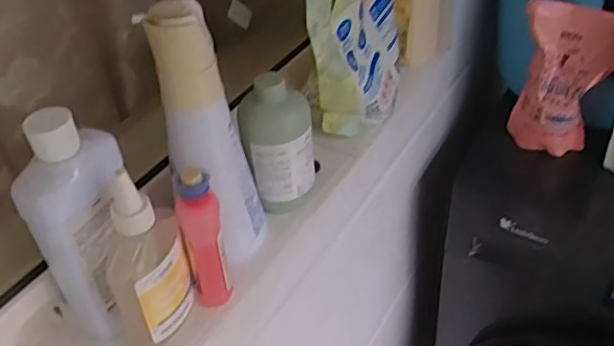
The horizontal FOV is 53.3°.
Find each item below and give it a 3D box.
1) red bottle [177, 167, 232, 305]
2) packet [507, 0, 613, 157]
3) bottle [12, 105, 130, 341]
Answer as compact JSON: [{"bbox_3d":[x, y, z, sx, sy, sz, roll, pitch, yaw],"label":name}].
[{"bbox_3d":[-0.085,0.057,0.518,0.032,0.128,0.034,-12,40,-7],"label":"red bottle"},{"bbox_3d":[0.348,-0.122,0.828,0.122,0.209,0.054,15,44,23],"label":"packet"},{"bbox_3d":[-0.171,0.040,0.479,0.047,0.187,0.082,23,48,30],"label":"bottle"}]

